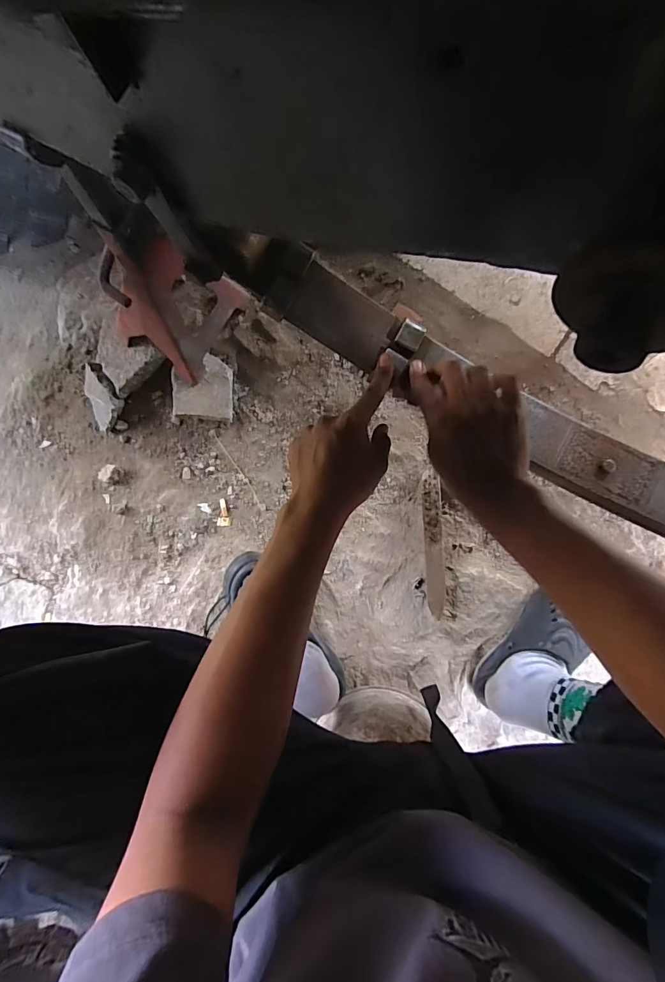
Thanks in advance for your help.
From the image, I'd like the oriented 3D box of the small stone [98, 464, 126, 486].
[{"bbox_3d":[-0.388,-0.029,0.744,0.048,0.019,0.032,22,86,5],"label":"small stone"}]

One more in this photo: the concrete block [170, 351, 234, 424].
[{"bbox_3d":[-0.219,-0.175,0.728,0.106,0.045,0.109,6,85,4],"label":"concrete block"}]

